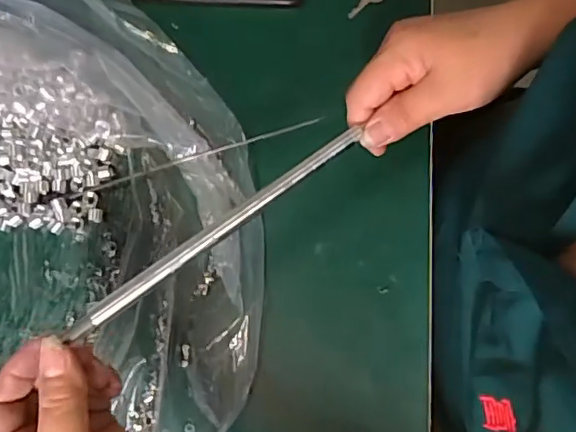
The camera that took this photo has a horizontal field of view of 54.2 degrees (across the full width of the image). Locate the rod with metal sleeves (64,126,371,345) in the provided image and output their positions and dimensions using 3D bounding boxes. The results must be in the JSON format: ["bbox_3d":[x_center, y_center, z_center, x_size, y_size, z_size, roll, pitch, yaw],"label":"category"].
[{"bbox_3d":[-0.038,0.007,0.328,0.200,0.006,0.009,-36,81,-16],"label":"rod with metal sleeves"}]

